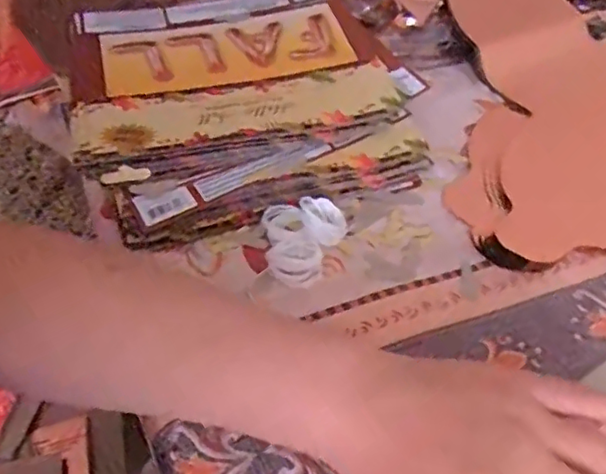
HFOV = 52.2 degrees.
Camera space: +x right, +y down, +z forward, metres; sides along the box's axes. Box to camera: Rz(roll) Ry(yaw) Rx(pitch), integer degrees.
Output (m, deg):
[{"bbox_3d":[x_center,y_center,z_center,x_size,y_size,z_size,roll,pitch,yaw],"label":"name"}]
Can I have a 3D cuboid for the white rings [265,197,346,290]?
[{"bbox_3d":[0.001,0.002,0.371,0.048,0.024,0.052,0,50,0],"label":"white rings"}]

